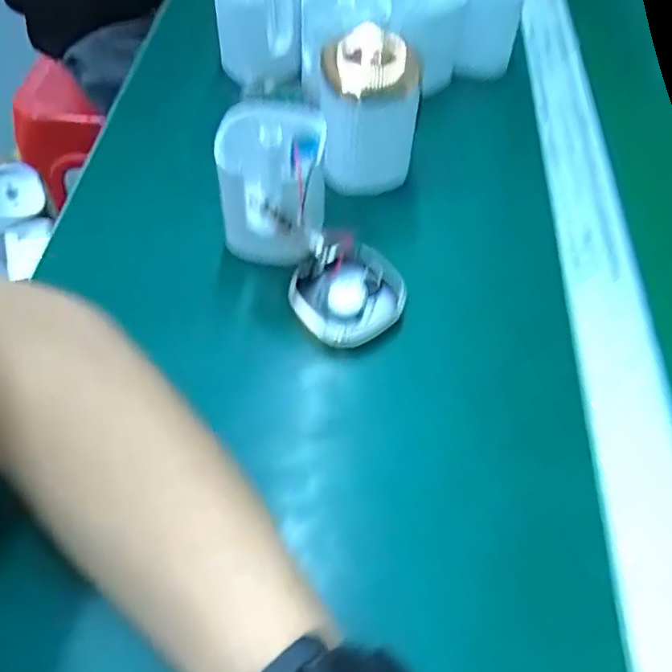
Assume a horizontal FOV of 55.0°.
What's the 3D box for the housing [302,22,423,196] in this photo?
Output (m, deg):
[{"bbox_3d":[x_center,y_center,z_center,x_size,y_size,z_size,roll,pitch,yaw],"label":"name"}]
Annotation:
[{"bbox_3d":[0.018,-0.132,0.391,0.061,0.080,0.047,-14,52,-10],"label":"housing"}]

